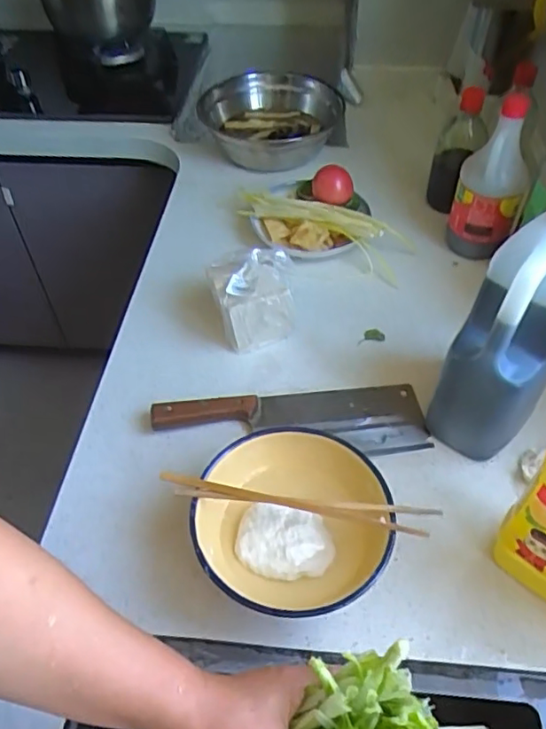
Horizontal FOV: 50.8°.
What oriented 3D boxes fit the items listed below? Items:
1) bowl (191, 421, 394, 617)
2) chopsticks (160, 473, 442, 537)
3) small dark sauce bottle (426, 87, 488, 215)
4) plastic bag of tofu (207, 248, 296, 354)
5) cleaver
[{"bbox_3d":[0.018,0.150,0.520,0.165,0.081,0.162,0,49,1],"label":"bowl"},{"bbox_3d":[0.021,0.119,0.488,0.232,0.021,0.024,5,49,5],"label":"chopsticks"},{"bbox_3d":[0.269,-0.299,0.848,0.056,0.191,0.051,-18,51,-14],"label":"small dark sauce bottle"},{"bbox_3d":[-0.024,-0.080,0.696,0.094,0.096,0.086,-9,50,-7],"label":"plastic bag of tofu"},{"bbox_3d":[0.017,0.060,0.626,0.291,0.026,0.087,-1,49,0],"label":"cleaver"}]

